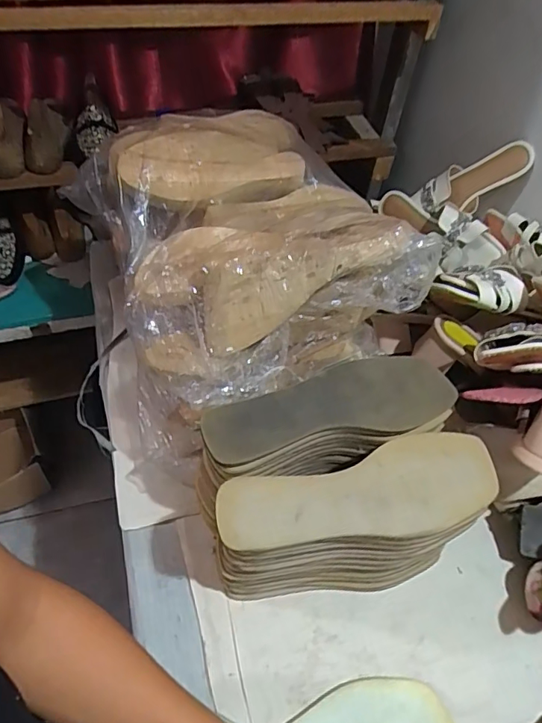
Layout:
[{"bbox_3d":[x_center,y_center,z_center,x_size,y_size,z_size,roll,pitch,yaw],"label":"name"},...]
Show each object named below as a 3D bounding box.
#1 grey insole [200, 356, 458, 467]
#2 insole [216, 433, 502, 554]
[{"bbox_3d":[0.053,0.038,0.469,0.232,0.013,0.077,-10,50,-15],"label":"grey insole"},{"bbox_3d":[0.078,0.109,0.420,0.239,0.017,0.080,-11,52,-15],"label":"insole"}]

